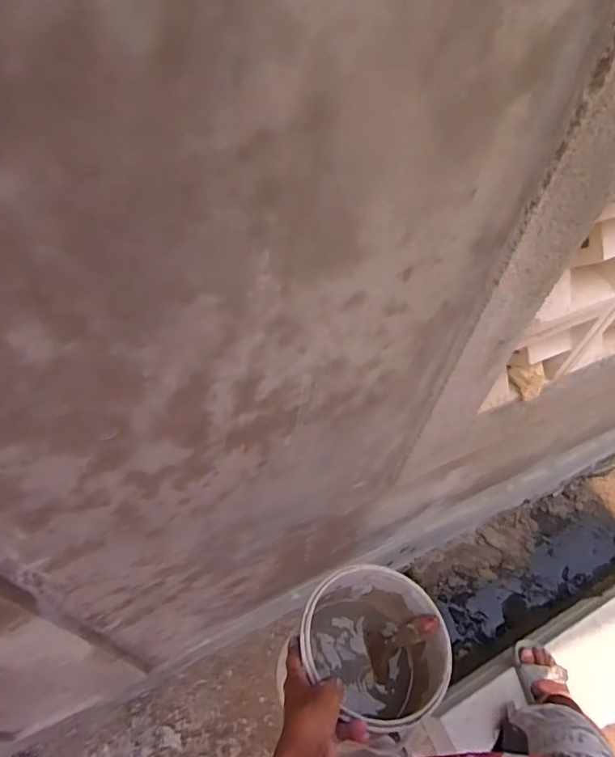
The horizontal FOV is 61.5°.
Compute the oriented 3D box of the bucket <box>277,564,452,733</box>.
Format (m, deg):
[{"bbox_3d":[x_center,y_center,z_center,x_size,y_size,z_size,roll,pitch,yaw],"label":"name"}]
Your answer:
[{"bbox_3d":[0.077,0.344,0.663,0.171,0.168,0.169,2,55,-3],"label":"bucket"}]

